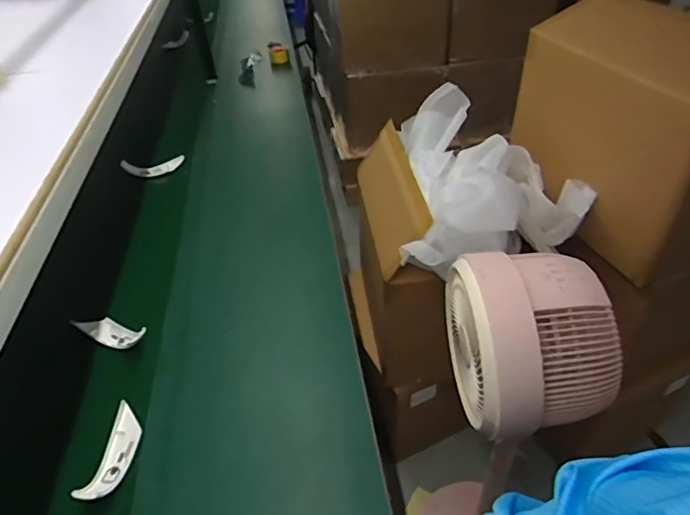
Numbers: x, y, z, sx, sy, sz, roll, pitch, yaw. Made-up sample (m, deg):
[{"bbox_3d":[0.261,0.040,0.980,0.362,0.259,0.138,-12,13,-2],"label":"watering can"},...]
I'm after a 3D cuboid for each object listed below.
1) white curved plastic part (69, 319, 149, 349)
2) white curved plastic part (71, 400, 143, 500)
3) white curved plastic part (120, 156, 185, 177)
[{"bbox_3d":[-0.489,0.149,1.062,0.144,0.036,0.069,14,43,20],"label":"white curved plastic part"},{"bbox_3d":[-0.384,0.320,0.843,0.052,0.050,0.186,-2,40,2],"label":"white curved plastic part"},{"bbox_3d":[-0.608,-0.290,1.595,0.188,0.033,0.077,-11,40,-8],"label":"white curved plastic part"}]

